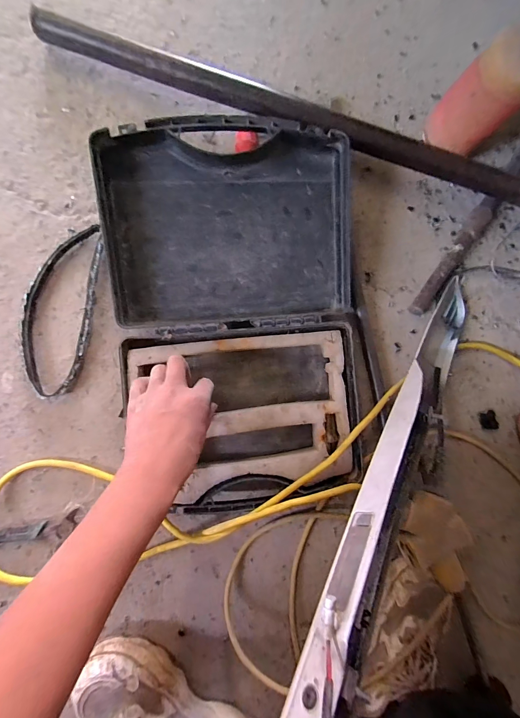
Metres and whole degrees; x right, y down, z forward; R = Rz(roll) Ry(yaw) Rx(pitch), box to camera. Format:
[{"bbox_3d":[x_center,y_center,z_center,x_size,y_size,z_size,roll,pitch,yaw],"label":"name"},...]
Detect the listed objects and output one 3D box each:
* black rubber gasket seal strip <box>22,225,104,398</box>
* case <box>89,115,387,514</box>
[{"bbox_3d":[-0.251,-0.062,0.387,0.079,0.017,0.215,13,87,-6],"label":"black rubber gasket seal strip"},{"bbox_3d":[-0.011,-0.044,0.386,0.318,0.079,0.449,-6,89,-7],"label":"case"}]

